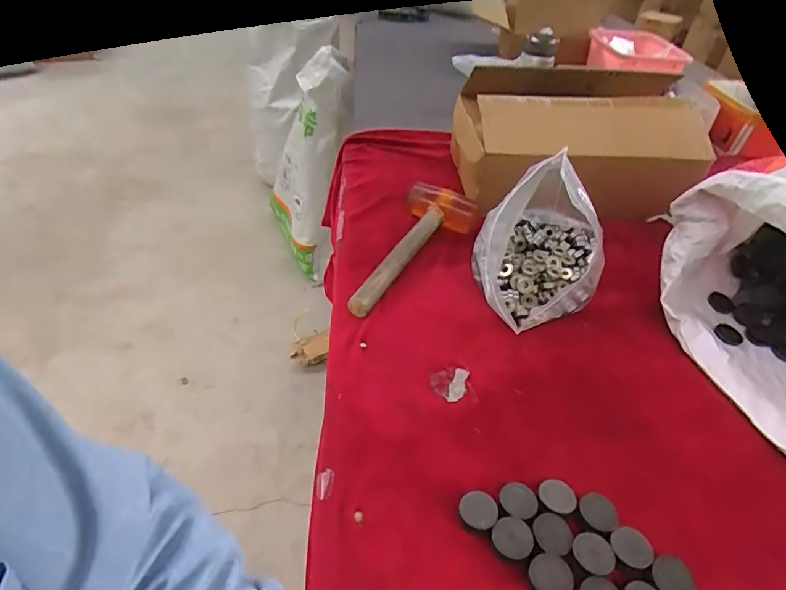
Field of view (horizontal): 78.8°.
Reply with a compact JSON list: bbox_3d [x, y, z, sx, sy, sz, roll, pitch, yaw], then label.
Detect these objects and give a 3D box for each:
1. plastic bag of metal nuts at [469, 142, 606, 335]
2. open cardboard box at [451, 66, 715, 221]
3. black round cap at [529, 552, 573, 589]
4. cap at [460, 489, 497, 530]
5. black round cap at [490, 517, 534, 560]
[{"bbox_3d":[0.189,-0.071,0.597,0.157,0.165,0.224,13,43,9],"label":"plastic bag of metal nuts"},{"bbox_3d":[0.313,-0.248,0.788,0.395,0.130,0.237,-3,42,-10],"label":"open cardboard box"},{"bbox_3d":[0.125,0.223,0.378,0.032,0.006,0.032,2,43,-2],"label":"black round cap"},{"bbox_3d":[0.074,0.187,0.416,0.032,0.014,0.033,2,43,-2],"label":"cap"},{"bbox_3d":[0.099,0.203,0.399,0.032,0.007,0.032,2,43,-2],"label":"black round cap"}]

